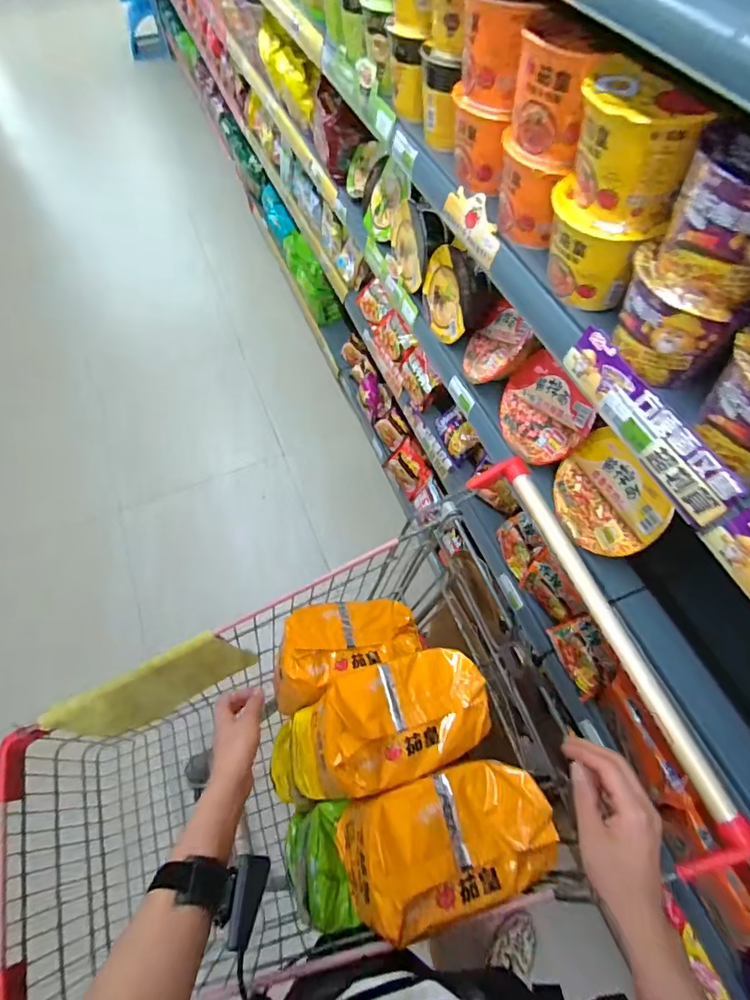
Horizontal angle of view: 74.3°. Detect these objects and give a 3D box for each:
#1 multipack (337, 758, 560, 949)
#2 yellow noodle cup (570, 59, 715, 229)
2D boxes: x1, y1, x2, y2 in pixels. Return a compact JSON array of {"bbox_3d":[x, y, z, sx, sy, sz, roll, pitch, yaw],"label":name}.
[{"bbox_3d":[0.079,0.377,0.546,0.235,0.107,0.124,-15,61,-7],"label":"multipack"},{"bbox_3d":[0.243,-0.340,0.478,0.099,0.102,0.115,11,61,8],"label":"yellow noodle cup"}]

